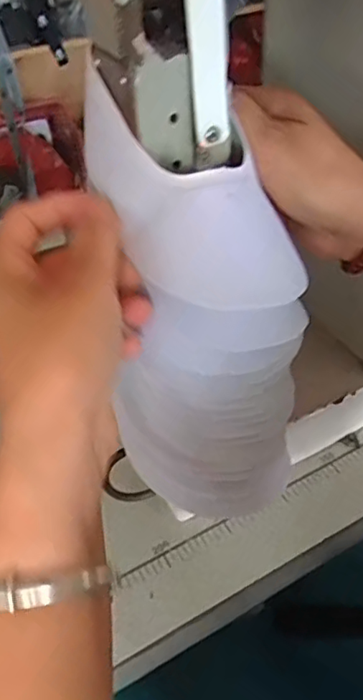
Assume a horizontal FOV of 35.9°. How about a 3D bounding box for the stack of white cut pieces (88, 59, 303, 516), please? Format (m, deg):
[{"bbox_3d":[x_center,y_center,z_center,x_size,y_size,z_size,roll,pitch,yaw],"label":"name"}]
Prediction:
[{"bbox_3d":[0.011,-0.010,0.284,0.091,0.225,0.068,-12,29,-9],"label":"stack of white cut pieces"}]

